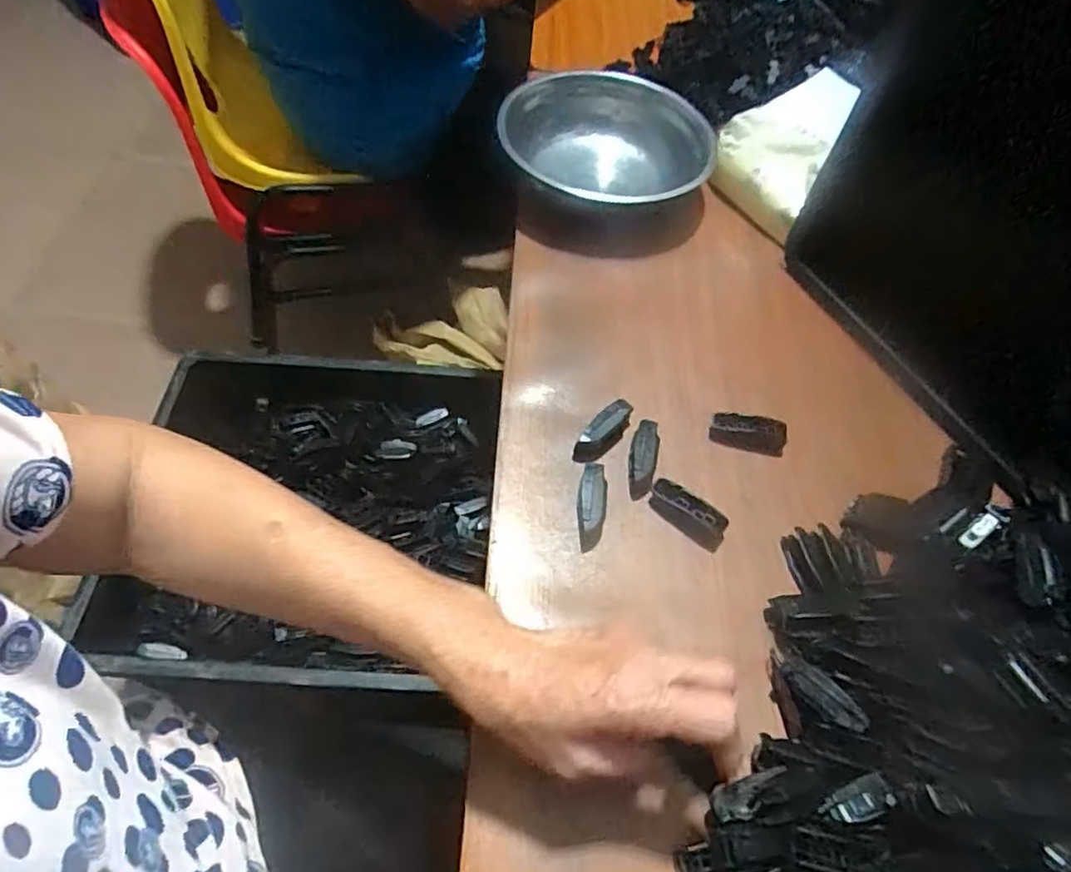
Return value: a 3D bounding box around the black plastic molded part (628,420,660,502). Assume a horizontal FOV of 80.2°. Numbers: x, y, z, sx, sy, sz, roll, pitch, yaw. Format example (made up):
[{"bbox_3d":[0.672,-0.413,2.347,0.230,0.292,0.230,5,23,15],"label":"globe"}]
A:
[{"bbox_3d":[0.078,0.016,0.464,0.020,0.015,0.060,15,57,4],"label":"black plastic molded part"}]

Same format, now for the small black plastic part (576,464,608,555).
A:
[{"bbox_3d":[0.039,0.048,0.436,0.019,0.014,0.060,7,57,-1],"label":"small black plastic part"}]

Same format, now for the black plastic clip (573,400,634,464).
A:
[{"bbox_3d":[0.051,-0.004,0.470,0.020,0.015,0.061,39,62,18],"label":"black plastic clip"}]

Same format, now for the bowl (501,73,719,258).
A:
[{"bbox_3d":[0.068,-0.286,0.640,0.208,0.083,0.198,17,57,5],"label":"bowl"}]

